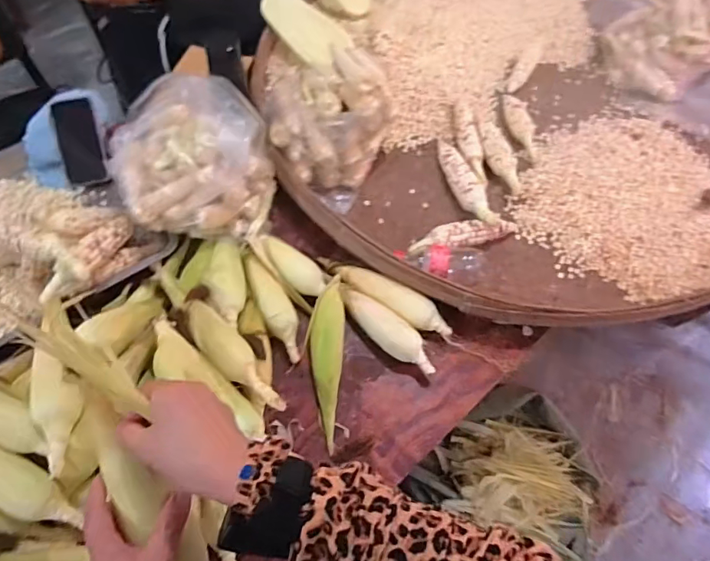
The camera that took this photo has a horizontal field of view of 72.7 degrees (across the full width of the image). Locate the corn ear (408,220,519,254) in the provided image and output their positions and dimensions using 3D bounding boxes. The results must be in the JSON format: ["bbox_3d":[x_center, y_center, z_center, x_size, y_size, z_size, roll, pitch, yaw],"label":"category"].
[{"bbox_3d":[0.204,-0.083,0.894,0.229,0.047,0.049,-15,64,-12],"label":"corn ear"}]

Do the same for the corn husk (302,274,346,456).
[{"bbox_3d":[-0.051,0.121,0.770,0.065,0.041,0.276,5,62,-1],"label":"corn husk"}]

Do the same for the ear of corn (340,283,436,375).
[{"bbox_3d":[0.049,0.085,0.809,0.207,0.052,0.056,38,66,15],"label":"ear of corn"}]

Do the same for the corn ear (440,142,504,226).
[{"bbox_3d":[0.215,-0.197,0.957,0.052,0.049,0.243,-16,64,-12],"label":"corn ear"}]

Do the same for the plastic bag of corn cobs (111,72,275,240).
[{"bbox_3d":[-0.276,-0.217,0.837,0.255,0.153,0.250,-3,62,-6],"label":"plastic bag of corn cobs"}]

